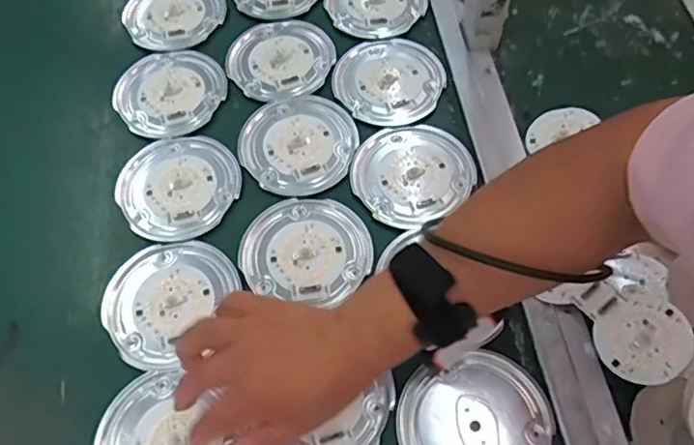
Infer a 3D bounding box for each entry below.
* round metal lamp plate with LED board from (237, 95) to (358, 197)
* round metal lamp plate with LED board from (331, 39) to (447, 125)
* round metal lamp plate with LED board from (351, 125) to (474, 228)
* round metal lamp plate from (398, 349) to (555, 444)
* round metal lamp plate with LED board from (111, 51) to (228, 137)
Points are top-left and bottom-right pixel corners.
[{"bbox_3d":[-0.044,-0.073,0.530,0.100,0.008,0.102,-1,61,1],"label":"round metal lamp plate with LED board"},{"bbox_3d":[0.044,-0.139,0.559,0.103,0.015,0.095,-1,61,1],"label":"round metal lamp plate with LED board"},{"bbox_3d":[0.057,-0.047,0.513,0.103,0.014,0.094,-1,61,1],"label":"round metal lamp plate with LED board"},{"bbox_3d":[0.092,0.146,0.410,0.103,0.009,0.099,-1,61,1],"label":"round metal lamp plate"},{"bbox_3d":[-0.165,-0.127,0.556,0.082,0.020,0.101,38,68,20],"label":"round metal lamp plate with LED board"}]

